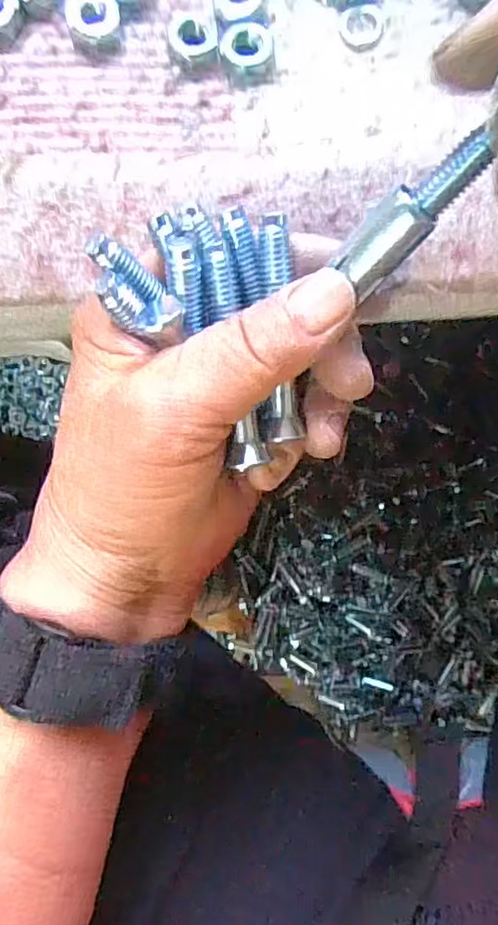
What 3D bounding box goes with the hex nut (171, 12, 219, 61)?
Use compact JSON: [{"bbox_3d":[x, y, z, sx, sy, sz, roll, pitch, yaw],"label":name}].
[{"bbox_3d":[-0.018,-0.140,0.193,0.015,0.004,0.014,-8,88,-2],"label":"hex nut"}]

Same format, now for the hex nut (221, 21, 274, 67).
[{"bbox_3d":[0.000,-0.137,0.193,0.017,0.006,0.016,-10,88,-2],"label":"hex nut"}]

